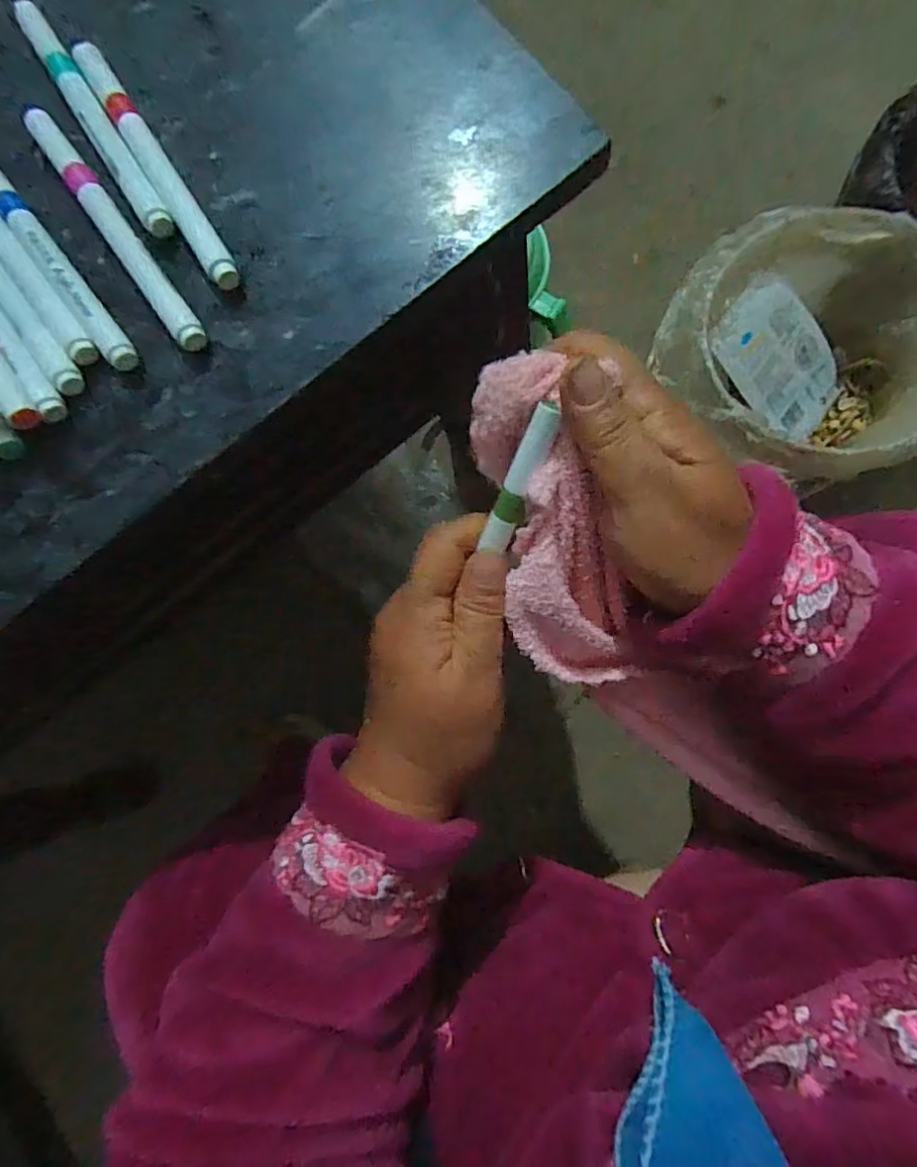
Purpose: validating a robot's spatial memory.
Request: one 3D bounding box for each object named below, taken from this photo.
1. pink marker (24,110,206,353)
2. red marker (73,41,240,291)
[{"bbox_3d":[-0.147,-0.153,0.241,0.011,0.009,0.139,-36,81,2],"label":"pink marker"},{"bbox_3d":[-0.130,-0.180,0.242,0.012,0.008,0.135,-33,81,3],"label":"red marker"}]

